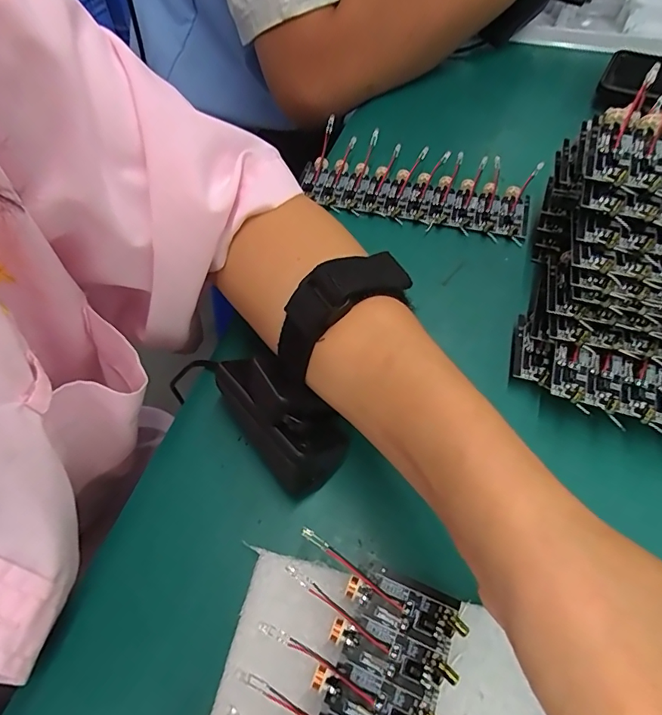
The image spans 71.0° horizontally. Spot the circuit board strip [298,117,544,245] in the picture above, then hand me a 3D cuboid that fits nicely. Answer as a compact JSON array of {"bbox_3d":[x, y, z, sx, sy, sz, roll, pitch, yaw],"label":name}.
[{"bbox_3d":[0.062,-0.128,0.335,0.158,0.025,0.072,20,58,14],"label":"circuit board strip"}]

